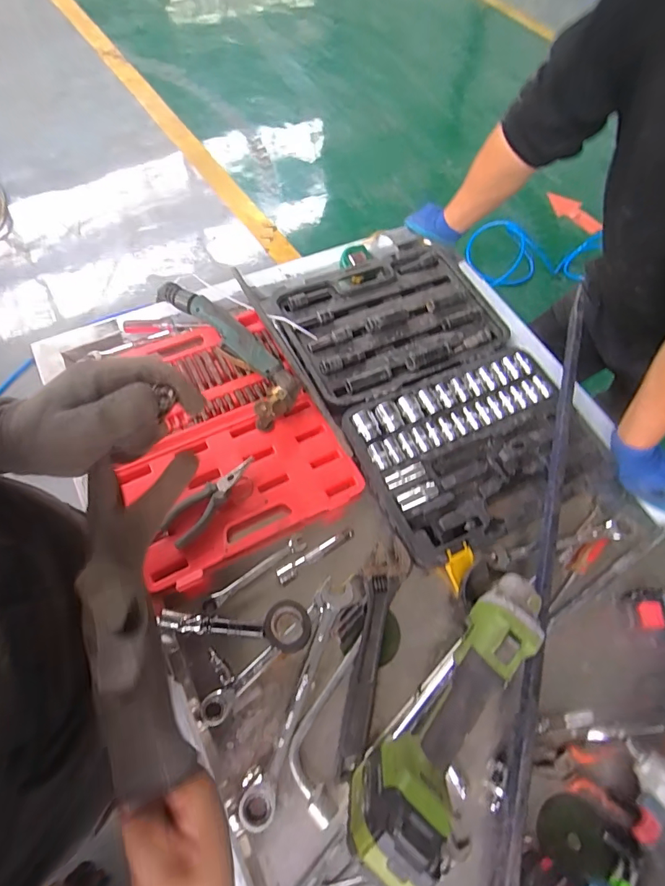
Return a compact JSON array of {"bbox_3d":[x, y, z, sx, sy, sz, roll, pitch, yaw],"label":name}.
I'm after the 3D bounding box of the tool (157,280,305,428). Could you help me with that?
[{"bbox_3d":[-0.183,-0.166,0.717,0.087,0.056,0.343,-39,72,-18],"label":"tool"}]

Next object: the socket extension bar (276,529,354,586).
[{"bbox_3d":[-0.021,0.155,0.608,0.118,0.018,0.021,-30,69,-12],"label":"socket extension bar"}]

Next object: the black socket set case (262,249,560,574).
[{"bbox_3d":[0.145,-0.110,0.721,0.329,0.048,0.544,-25,68,-10],"label":"black socket set case"}]

